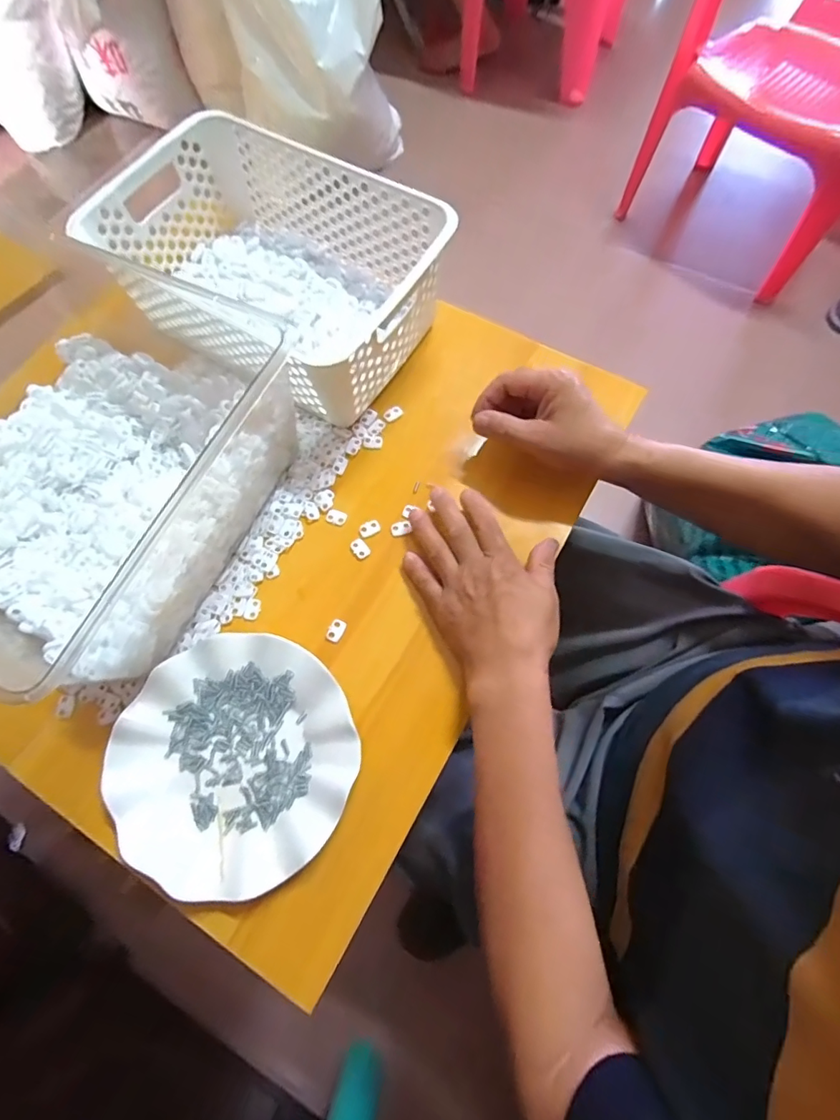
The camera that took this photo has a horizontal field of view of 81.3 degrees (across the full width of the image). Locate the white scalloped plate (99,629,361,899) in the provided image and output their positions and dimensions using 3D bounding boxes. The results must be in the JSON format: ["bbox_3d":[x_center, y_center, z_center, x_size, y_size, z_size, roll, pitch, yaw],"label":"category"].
[{"bbox_3d":[-0.144,0.154,0.382,0.176,0.021,0.178,-1,70,2],"label":"white scalloped plate"}]

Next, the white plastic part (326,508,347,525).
[{"bbox_3d":[-0.079,-0.040,0.463,0.018,0.004,0.013,17,71,8],"label":"white plastic part"}]

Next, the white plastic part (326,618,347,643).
[{"bbox_3d":[-0.073,0.061,0.425,0.015,0.004,0.020,21,72,9],"label":"white plastic part"}]

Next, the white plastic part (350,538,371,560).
[{"bbox_3d":[-0.055,-0.011,0.451,0.013,0.004,0.019,-36,73,-11],"label":"white plastic part"}]

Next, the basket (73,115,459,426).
[{"bbox_3d":[-0.140,-0.287,0.487,0.299,0.109,0.190,31,74,12],"label":"basket"}]

